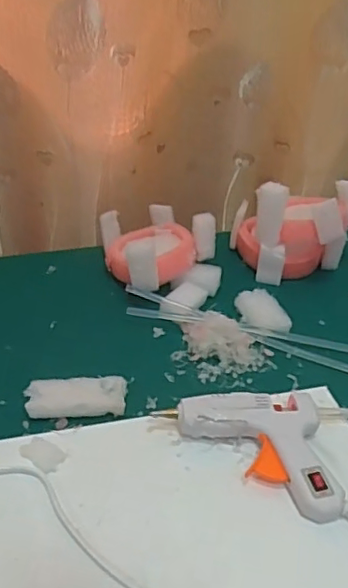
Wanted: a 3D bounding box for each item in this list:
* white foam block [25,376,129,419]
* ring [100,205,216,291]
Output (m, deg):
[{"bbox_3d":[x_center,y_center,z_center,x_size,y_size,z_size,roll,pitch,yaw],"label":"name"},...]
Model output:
[{"bbox_3d":[-0.086,0.093,0.514,0.086,0.020,0.038,-1,36,-9],"label":"white foam block"},{"bbox_3d":[-0.031,-0.056,0.673,0.119,0.076,0.114,-26,46,-36],"label":"ring"}]

